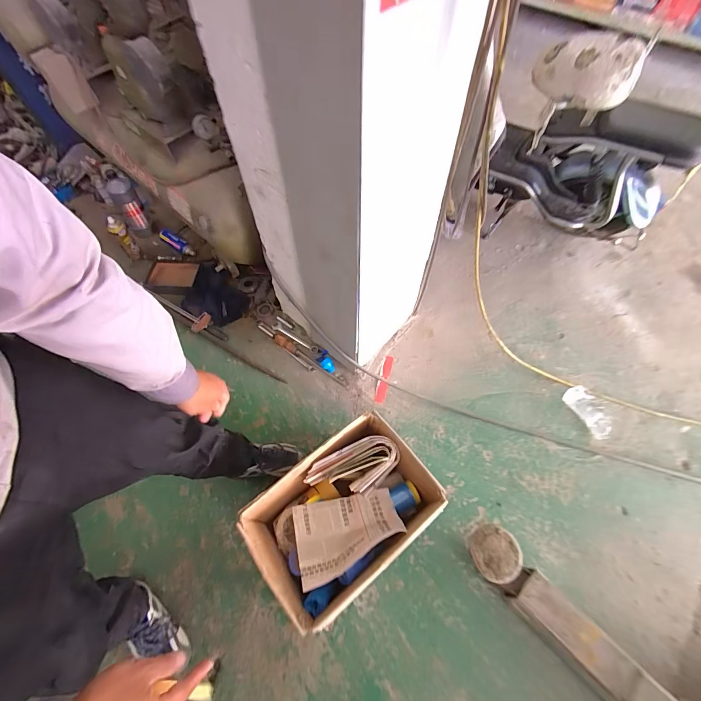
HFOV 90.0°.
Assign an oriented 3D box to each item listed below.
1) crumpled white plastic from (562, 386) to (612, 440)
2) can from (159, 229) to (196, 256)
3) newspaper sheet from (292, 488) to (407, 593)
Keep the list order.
[{"bbox_3d":[0.834,0.207,1.216,0.108,0.033,0.182,-28,65,-14],"label":"crumpled white plastic"},{"bbox_3d":[-0.791,-0.484,1.596,0.195,0.059,0.058,32,66,2],"label":"can"},{"bbox_3d":[-0.005,0.445,0.878,0.265,0.063,0.203,-13,28,-12],"label":"newspaper sheet"}]

